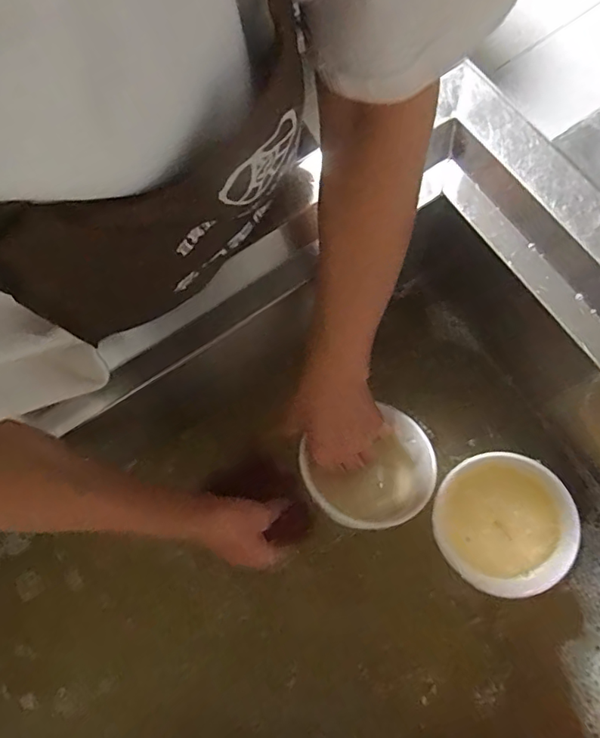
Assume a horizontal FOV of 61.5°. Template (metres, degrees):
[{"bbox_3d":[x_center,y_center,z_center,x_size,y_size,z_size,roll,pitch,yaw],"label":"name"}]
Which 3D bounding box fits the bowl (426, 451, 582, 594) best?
[{"bbox_3d":[0.192,0.149,0.487,0.120,0.055,0.125,-2,74,6],"label":"bowl"}]

